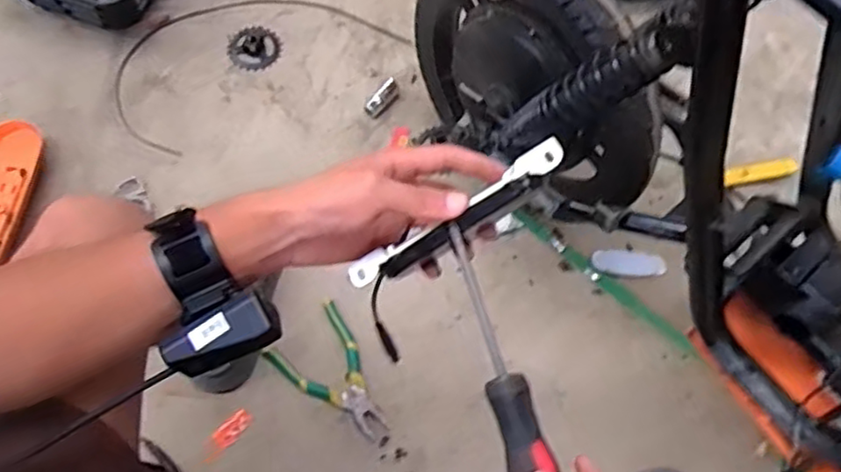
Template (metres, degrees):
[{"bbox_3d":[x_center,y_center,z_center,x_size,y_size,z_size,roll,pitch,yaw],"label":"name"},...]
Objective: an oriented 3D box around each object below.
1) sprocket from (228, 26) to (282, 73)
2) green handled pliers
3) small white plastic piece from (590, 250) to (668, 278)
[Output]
[{"bbox_3d":[-0.272,-0.311,1.079,0.080,0.006,0.083,3,68,-3],"label":"sprocket"},{"bbox_3d":[-0.107,0.187,0.883,0.110,0.025,0.180,-41,77,-18],"label":"green handled pliers"},{"bbox_3d":[0.310,0.041,0.974,0.110,0.004,0.039,3,68,-3],"label":"small white plastic piece"}]

